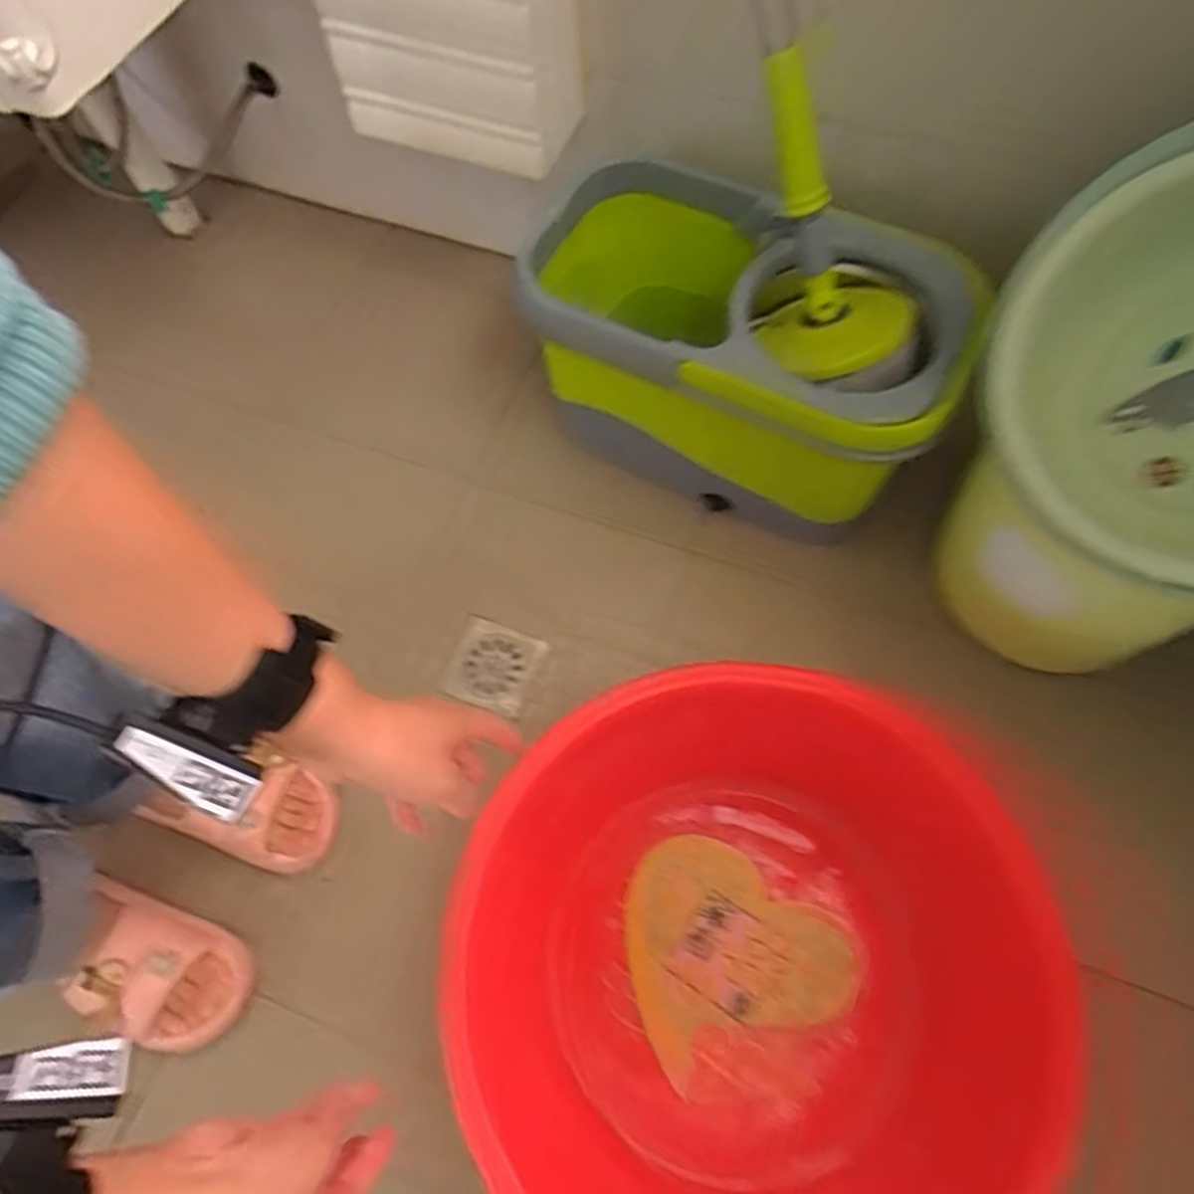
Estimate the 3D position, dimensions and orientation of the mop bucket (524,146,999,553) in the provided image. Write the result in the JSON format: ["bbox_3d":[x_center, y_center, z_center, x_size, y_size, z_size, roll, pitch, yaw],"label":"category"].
[{"bbox_3d":[0.122,-0.286,0.890,0.516,0.278,0.263,26,68,13],"label":"mop bucket"}]

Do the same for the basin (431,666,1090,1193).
[{"bbox_3d":[0.123,0.307,0.657,0.475,0.166,0.464,-1,65,1],"label":"basin"}]

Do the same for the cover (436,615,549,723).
[{"bbox_3d":[-0.116,0.078,0.876,0.098,0.006,0.093,18,66,10],"label":"cover"}]

